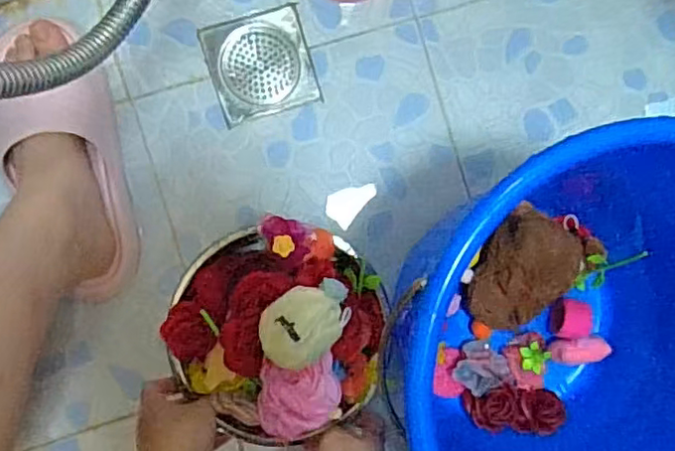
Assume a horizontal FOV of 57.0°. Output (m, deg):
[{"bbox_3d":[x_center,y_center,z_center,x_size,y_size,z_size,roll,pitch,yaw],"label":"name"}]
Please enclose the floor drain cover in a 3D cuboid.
[{"bbox_3d":[-0.077,-0.162,0.627,0.101,0.004,0.101,-17,93,-5],"label":"floor drain cover"}]

